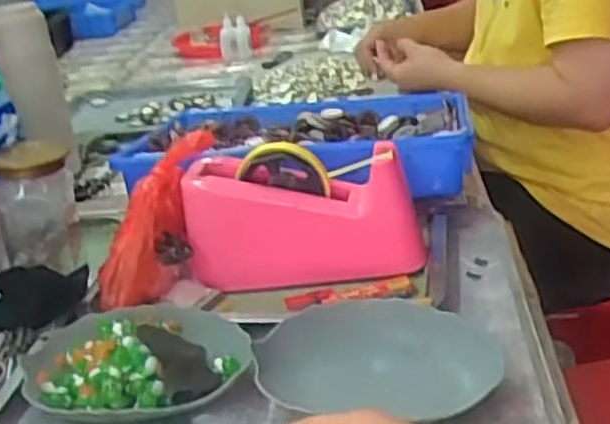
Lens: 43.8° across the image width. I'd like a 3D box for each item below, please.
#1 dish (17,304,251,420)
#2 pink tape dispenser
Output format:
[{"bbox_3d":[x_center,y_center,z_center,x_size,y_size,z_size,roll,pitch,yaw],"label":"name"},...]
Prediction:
[{"bbox_3d":[-0.124,0.111,0.558,0.167,0.034,0.117,-7,27,-1],"label":"dish"},{"bbox_3d":[-0.001,0.000,0.670,0.201,0.102,0.070,-4,25,5],"label":"pink tape dispenser"}]

